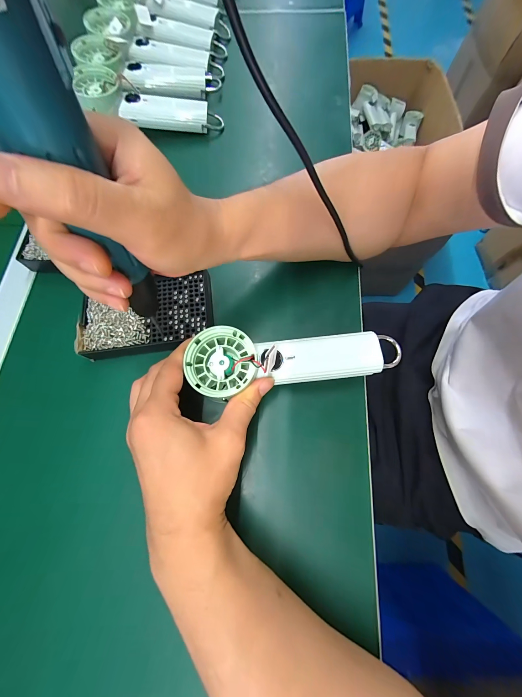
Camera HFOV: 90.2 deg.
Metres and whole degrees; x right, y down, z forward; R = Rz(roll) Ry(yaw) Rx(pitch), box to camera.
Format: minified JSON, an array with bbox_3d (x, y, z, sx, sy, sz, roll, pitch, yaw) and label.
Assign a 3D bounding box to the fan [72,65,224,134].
[{"bbox_3d":[-0.151,-0.330,0.359,0.185,0.033,0.061,5,72,-13],"label":"fan"}]

